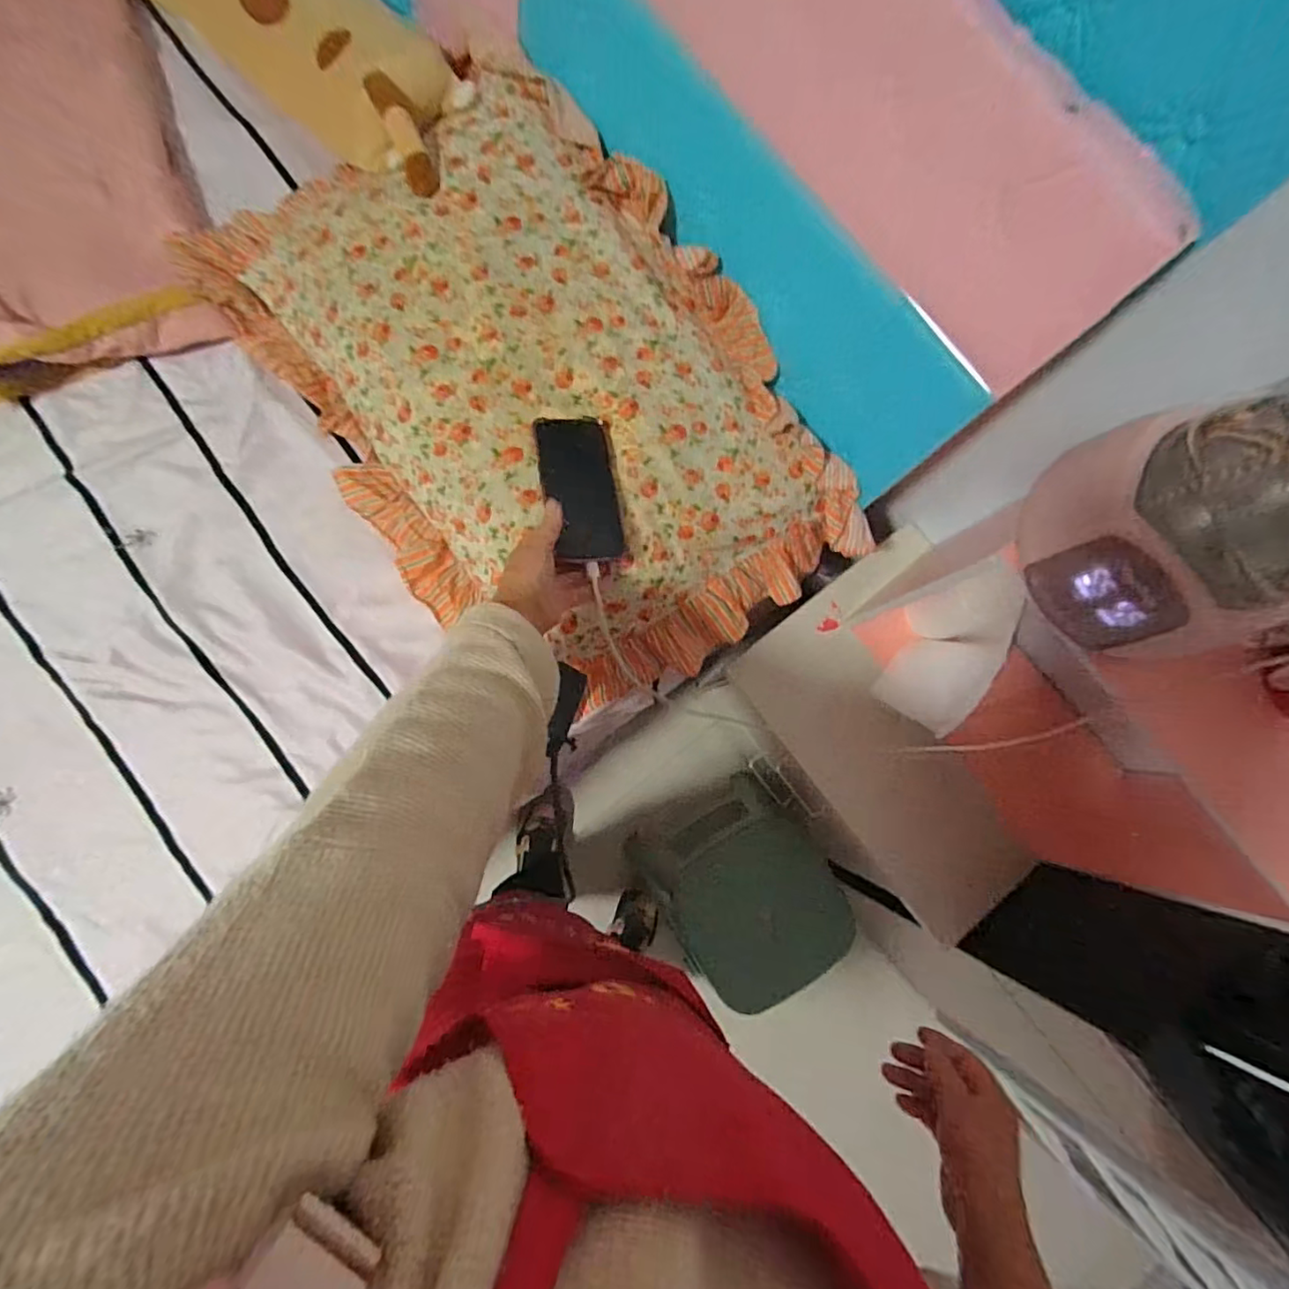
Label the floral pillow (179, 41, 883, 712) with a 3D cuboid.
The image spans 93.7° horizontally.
[{"bbox_3d":[-0.138,-0.300,0.692,0.476,0.104,0.746,-34,85,-8],"label":"floral pillow"}]

